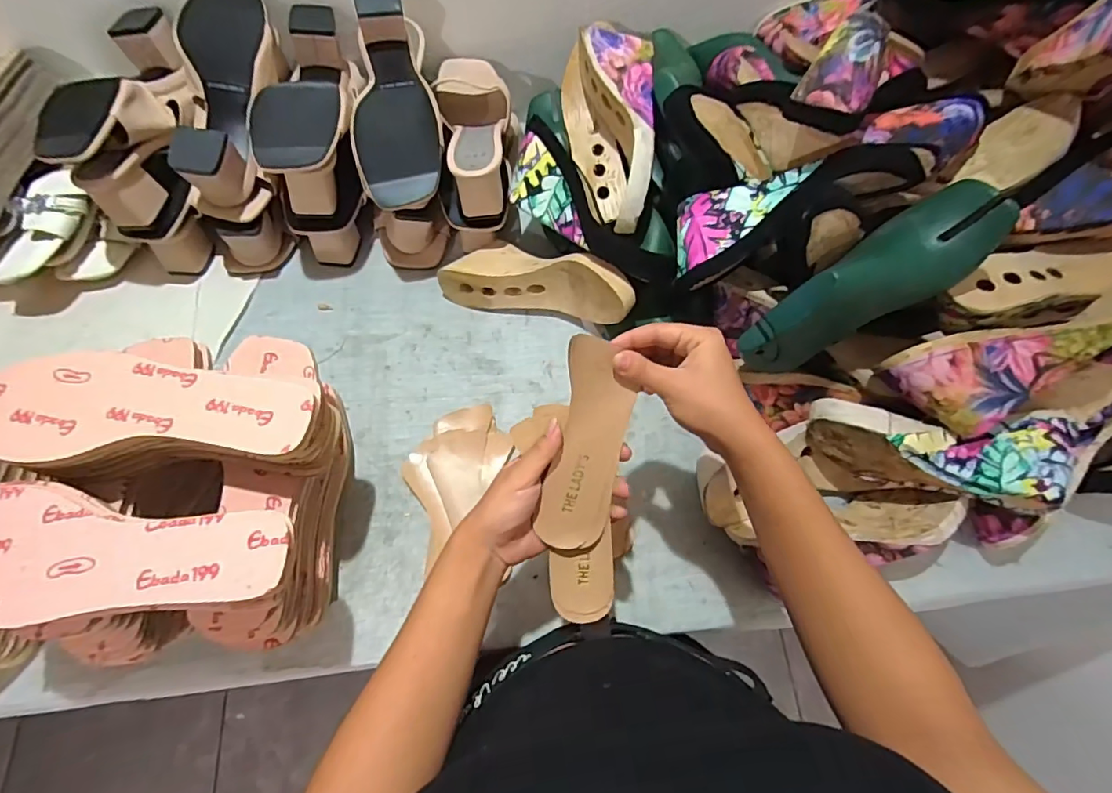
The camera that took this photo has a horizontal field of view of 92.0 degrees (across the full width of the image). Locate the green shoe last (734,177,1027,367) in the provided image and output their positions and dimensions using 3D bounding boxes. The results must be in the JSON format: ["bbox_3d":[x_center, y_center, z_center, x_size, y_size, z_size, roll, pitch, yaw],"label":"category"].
[{"bbox_3d":[0.264,-0.099,0.469,0.219,0.097,0.071,-33,70,15],"label":"green shoe last"}]

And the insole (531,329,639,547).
[{"bbox_3d":[0.025,0.036,0.393,0.053,0.011,0.152,7,97,-13],"label":"insole"}]

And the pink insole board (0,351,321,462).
[{"bbox_3d":[-0.298,0.005,0.389,0.234,0.007,0.079,-1,67,-5],"label":"pink insole board"}]

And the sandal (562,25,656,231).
[{"bbox_3d":[0.057,-0.301,0.601,0.092,0.098,0.240,1,67,-2],"label":"sandal"}]

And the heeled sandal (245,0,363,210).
[{"bbox_3d":[-0.265,-0.317,0.588,0.094,0.076,0.225,-8,68,-6],"label":"heeled sandal"}]

